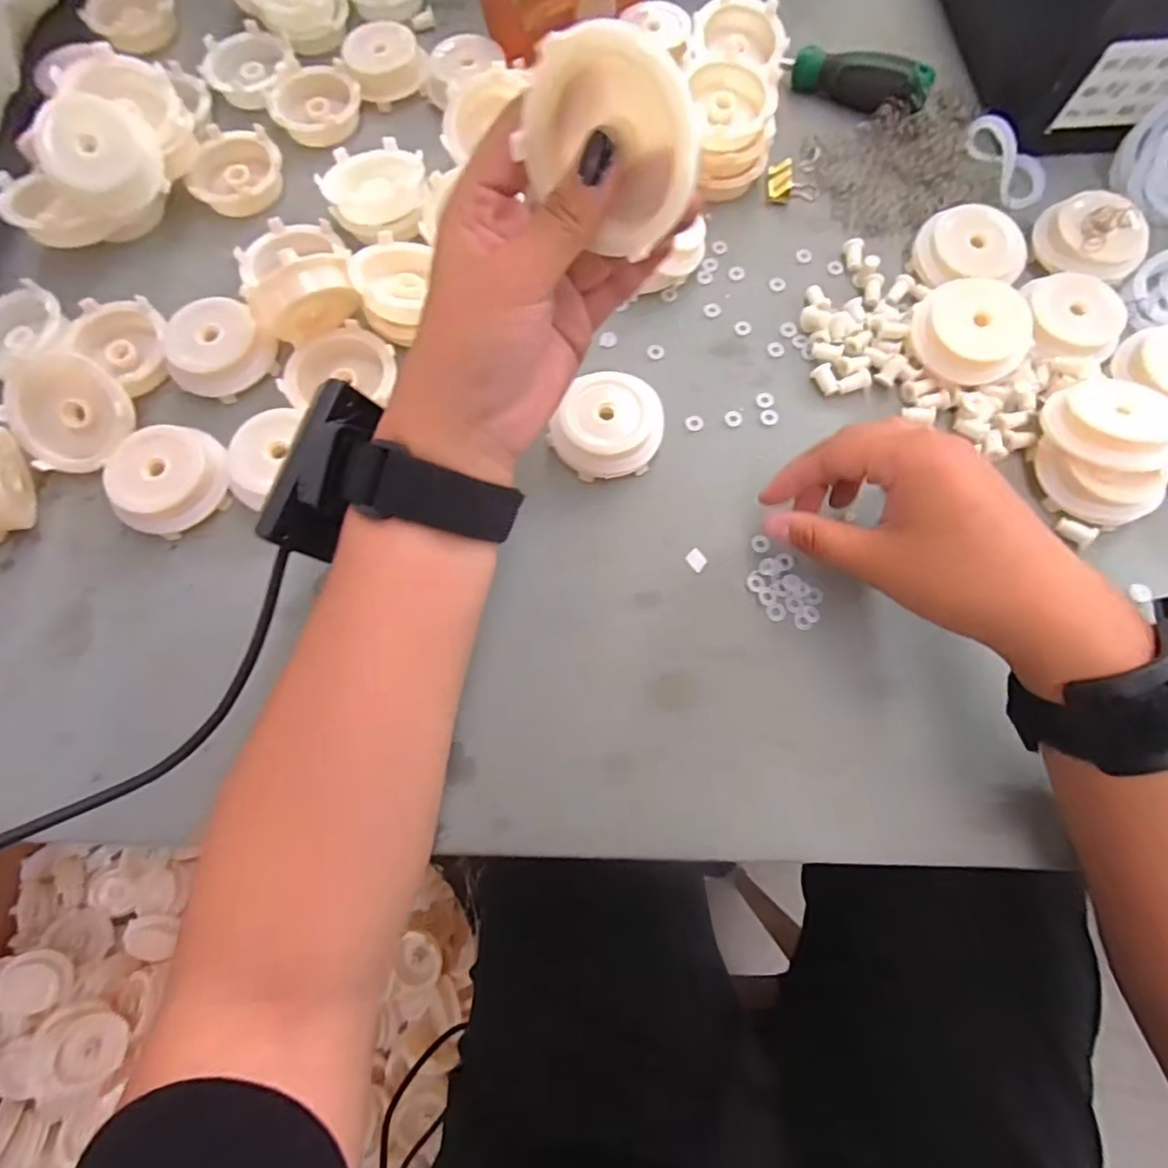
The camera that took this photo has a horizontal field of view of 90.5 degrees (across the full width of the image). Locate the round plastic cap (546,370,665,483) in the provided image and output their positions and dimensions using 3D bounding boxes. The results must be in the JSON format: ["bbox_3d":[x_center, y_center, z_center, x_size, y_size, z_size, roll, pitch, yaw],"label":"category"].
[{"bbox_3d":[0.015,-0.082,0.303,0.049,0.025,0.057,30,75,8],"label":"round plastic cap"}]

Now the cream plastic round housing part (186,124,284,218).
[{"bbox_3d":[-0.213,-0.255,0.359,0.056,0.023,0.056,0,73,-1],"label":"cream plastic round housing part"}]

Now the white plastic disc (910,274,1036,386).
[{"bbox_3d":[0.207,-0.134,0.308,0.053,0.022,0.053,0,73,-1],"label":"white plastic disc"}]

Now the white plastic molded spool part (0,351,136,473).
[{"bbox_3d":[-0.261,-0.088,0.293,0.055,0.013,0.055,0,103,-2],"label":"white plastic molded spool part"}]

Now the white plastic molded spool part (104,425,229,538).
[{"bbox_3d":[-0.211,-0.054,0.297,0.054,0.022,0.049,-35,77,-11],"label":"white plastic molded spool part"}]

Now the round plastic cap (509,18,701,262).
[{"bbox_3d":[0.008,-0.140,0.182,0.057,0.053,0.022,29,69,9],"label":"round plastic cap"}]

